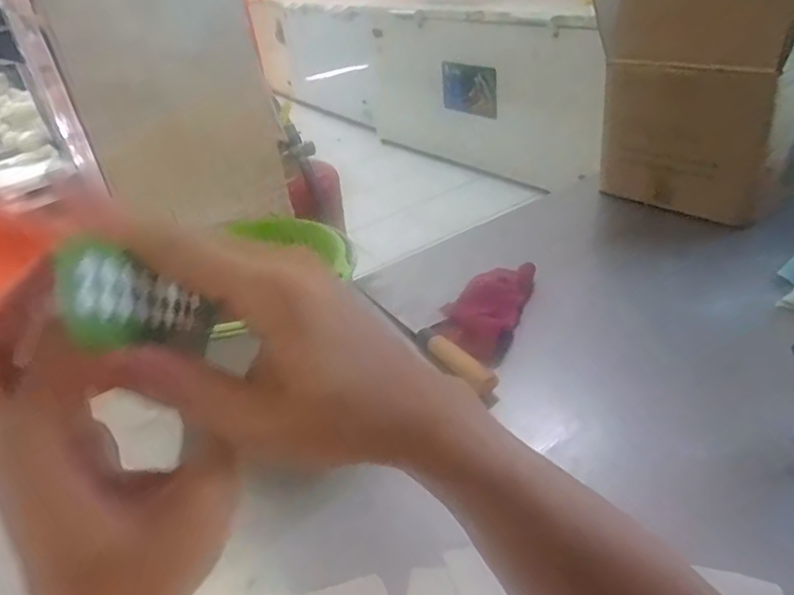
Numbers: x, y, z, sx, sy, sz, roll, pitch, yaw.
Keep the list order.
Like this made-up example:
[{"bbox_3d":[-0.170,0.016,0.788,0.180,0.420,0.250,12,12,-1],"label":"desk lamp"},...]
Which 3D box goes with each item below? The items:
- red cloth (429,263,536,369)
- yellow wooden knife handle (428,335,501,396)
[{"bbox_3d":[0.126,0.002,0.738,0.107,0.048,0.187,22,43,37],"label":"red cloth"},{"bbox_3d":[0.069,0.072,0.654,0.022,0.024,0.109,-25,37,-25],"label":"yellow wooden knife handle"}]

